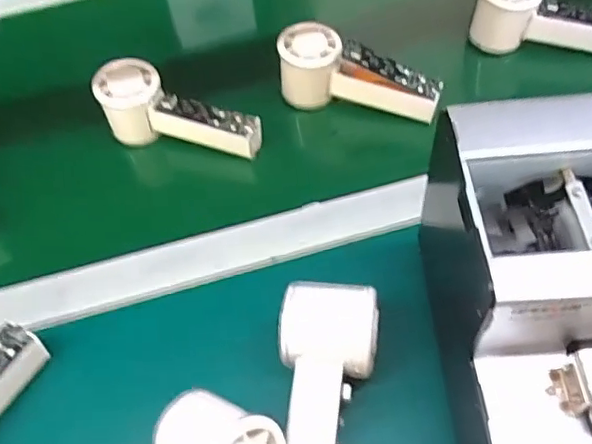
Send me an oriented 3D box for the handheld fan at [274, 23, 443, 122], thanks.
[{"bbox_3d":[0.058,-0.131,0.525,0.149,0.060,0.051,15,52,13],"label":"handheld fan"}]

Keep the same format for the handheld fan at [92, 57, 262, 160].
[{"bbox_3d":[-0.105,-0.095,0.513,0.145,0.058,0.046,19,53,16],"label":"handheld fan"}]

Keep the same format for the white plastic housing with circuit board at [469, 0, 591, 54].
[{"bbox_3d":[0.246,-0.187,0.558,0.148,0.079,0.045,12,52,11],"label":"white plastic housing with circuit board"}]

